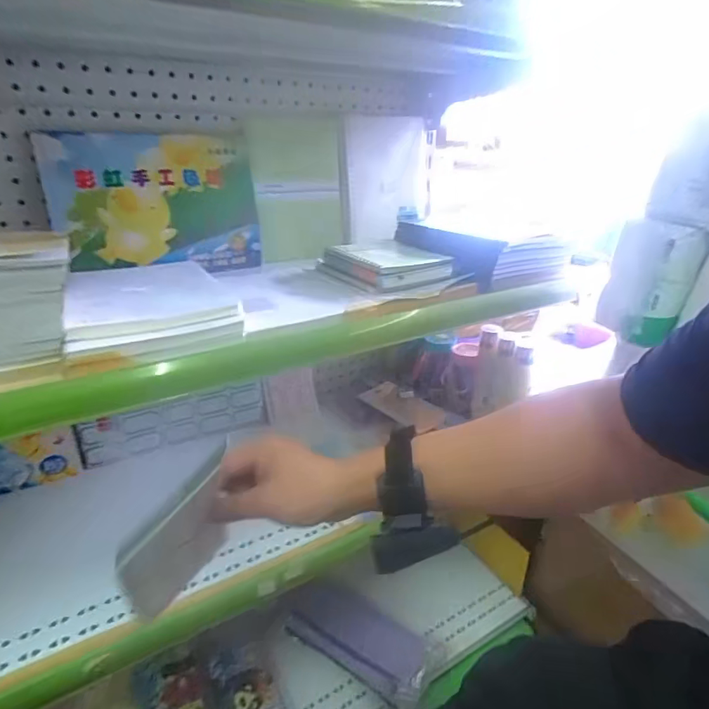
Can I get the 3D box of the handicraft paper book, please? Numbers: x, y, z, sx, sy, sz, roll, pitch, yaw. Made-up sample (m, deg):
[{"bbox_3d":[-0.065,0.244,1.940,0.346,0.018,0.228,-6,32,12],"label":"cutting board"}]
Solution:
[{"bbox_3d":[-0.259,-0.202,0.628,0.259,0.181,0.018,-13,16,-29],"label":"handicraft paper book"}]

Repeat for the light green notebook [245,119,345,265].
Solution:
[{"bbox_3d":[-0.087,-0.261,0.738,0.152,0.211,0.021,-13,10,-29],"label":"light green notebook"}]

